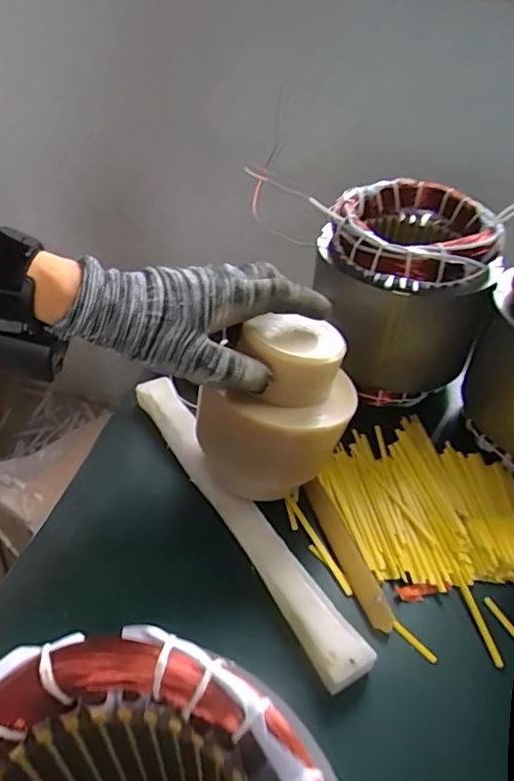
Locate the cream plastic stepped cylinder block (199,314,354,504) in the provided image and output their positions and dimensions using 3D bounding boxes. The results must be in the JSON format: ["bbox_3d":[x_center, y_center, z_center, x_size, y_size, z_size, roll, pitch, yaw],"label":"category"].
[{"bbox_3d":[0.017,0.010,0.398,0.097,0.119,0.092,-31,52,-33],"label":"cream plastic stepped cylinder block"}]

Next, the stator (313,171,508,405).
[{"bbox_3d":[0.132,-0.089,0.515,0.145,0.157,0.139,14,42,12],"label":"stator"}]

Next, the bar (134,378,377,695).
[{"bbox_3d":[-0.020,0.086,0.423,0.035,0.022,0.297,-20,46,-25],"label":"bar"}]

